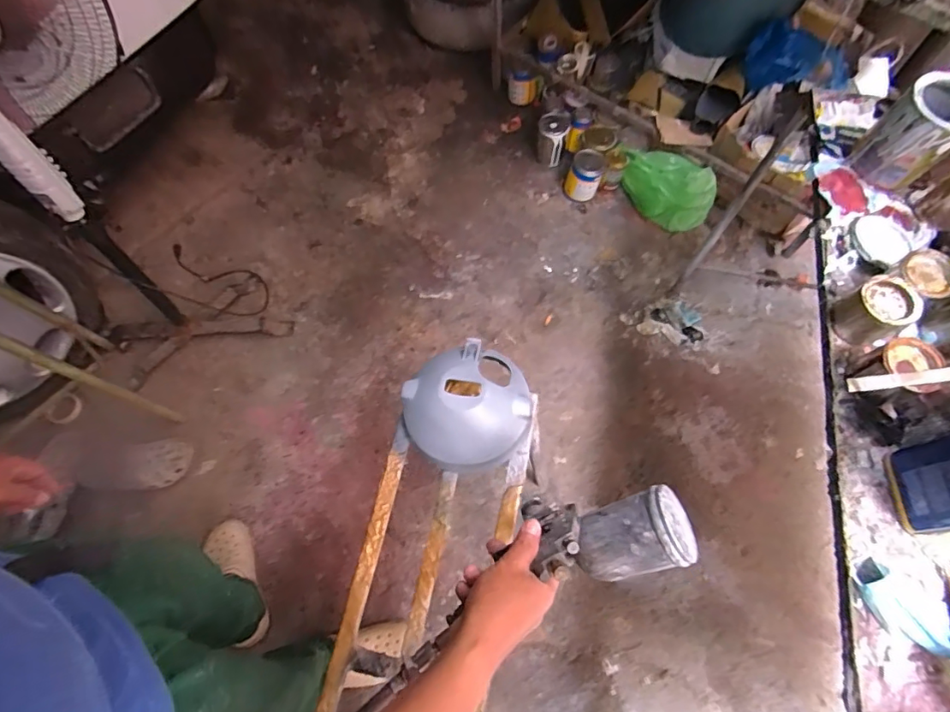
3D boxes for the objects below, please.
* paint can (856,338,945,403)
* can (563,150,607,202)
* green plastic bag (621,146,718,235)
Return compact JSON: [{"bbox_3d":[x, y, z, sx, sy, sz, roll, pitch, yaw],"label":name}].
[{"bbox_3d":[0.543,0.019,0.664,0.082,0.066,0.075,-1,65,3],"label":"paint can"},{"bbox_3d":[0.352,-0.577,1.643,0.113,0.115,0.102,20,68,9],"label":"can"},{"bbox_3d":[0.597,-0.545,1.614,0.320,0.174,0.147,34,71,14],"label":"green plastic bag"}]

